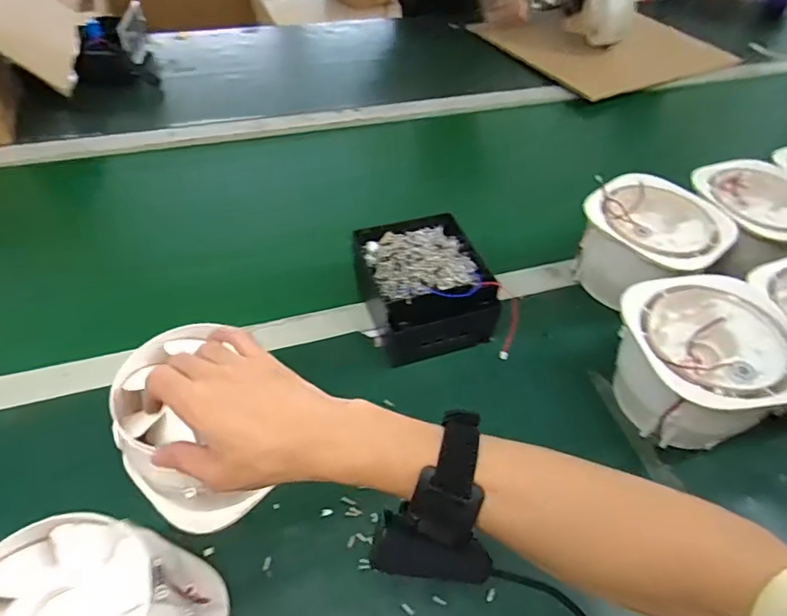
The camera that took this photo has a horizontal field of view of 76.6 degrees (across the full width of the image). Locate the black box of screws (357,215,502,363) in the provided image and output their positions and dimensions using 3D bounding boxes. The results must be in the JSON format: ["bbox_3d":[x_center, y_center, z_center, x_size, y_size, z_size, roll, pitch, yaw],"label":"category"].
[{"bbox_3d":[0.031,-0.021,0.534,0.124,0.072,0.167,-12,50,-14],"label":"black box of screws"}]

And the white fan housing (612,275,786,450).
[{"bbox_3d":[0.275,0.052,0.459,0.136,0.097,0.130,-6,48,-9],"label":"white fan housing"}]

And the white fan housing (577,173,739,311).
[{"bbox_3d":[0.283,-0.072,0.566,0.139,0.091,0.132,2,48,-2],"label":"white fan housing"}]

